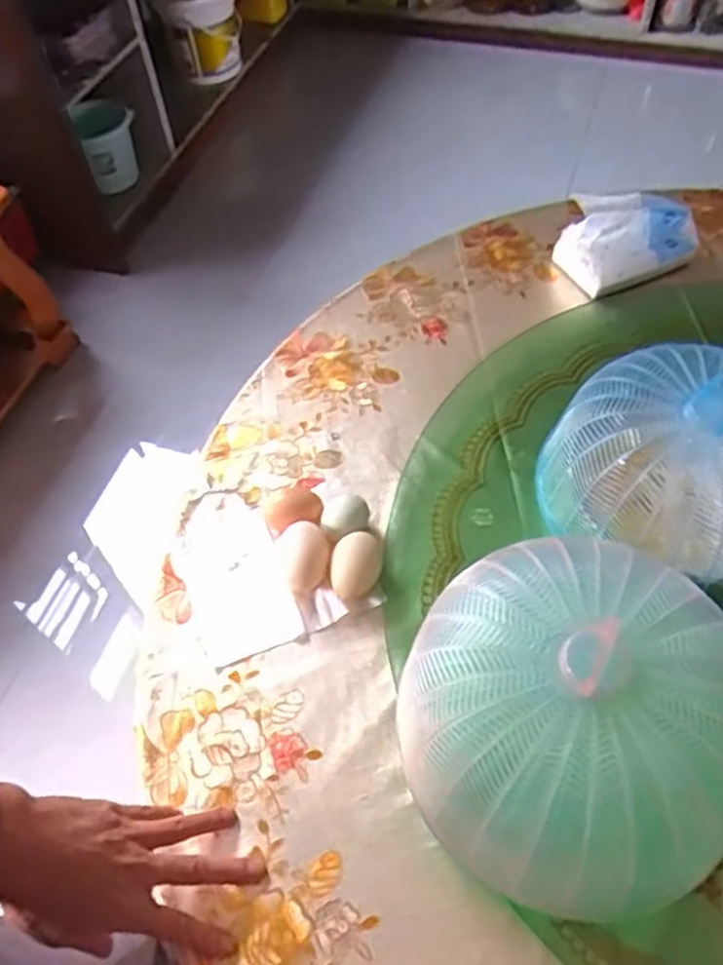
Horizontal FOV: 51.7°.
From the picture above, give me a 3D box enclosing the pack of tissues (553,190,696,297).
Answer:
[{"bbox_3d":[0.310,-0.286,0.873,0.155,0.068,0.100,-18,55,-9],"label":"pack of tissues"}]

